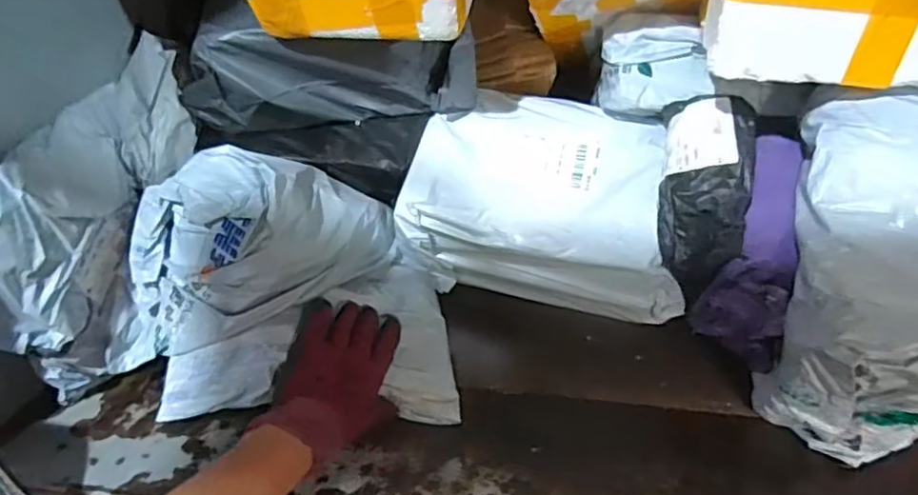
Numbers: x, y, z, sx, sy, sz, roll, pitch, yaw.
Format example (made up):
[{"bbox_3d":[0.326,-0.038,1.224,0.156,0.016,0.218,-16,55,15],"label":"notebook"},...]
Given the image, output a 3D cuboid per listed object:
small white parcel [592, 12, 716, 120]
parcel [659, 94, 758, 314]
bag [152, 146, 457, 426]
[{"bbox_3d":[0.208,-0.187,0.676,0.113,0.080,0.073,3,55,4],"label":"small white parcel"},{"bbox_3d":[0.243,-0.057,0.628,0.089,0.083,0.189,6,85,7],"label":"parcel"},{"bbox_3d":[-0.157,0.031,0.611,0.286,0.161,0.222,-4,55,0],"label":"bag"}]

